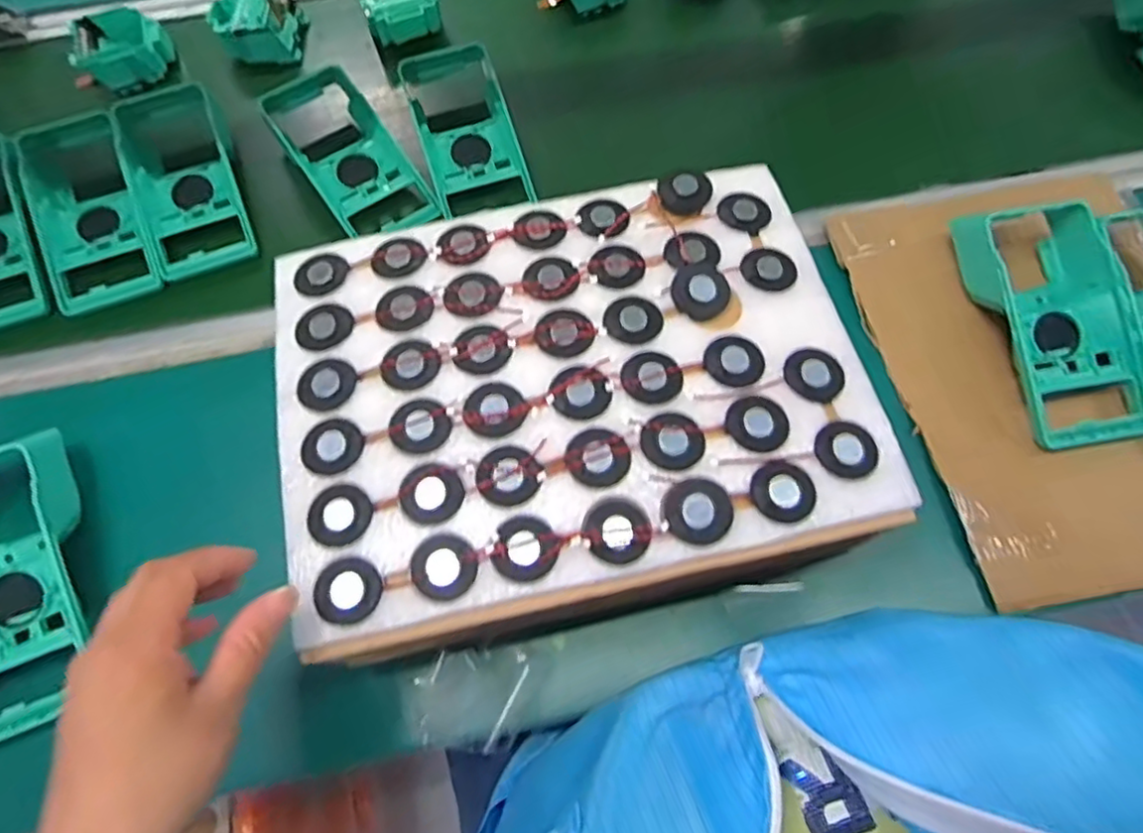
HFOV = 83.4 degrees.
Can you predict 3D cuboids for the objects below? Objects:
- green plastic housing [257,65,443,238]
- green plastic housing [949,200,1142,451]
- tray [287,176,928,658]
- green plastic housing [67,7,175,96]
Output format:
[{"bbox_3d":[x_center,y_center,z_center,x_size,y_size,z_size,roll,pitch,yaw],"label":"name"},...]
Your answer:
[{"bbox_3d":[-0.198,-0.229,0.564,0.084,0.053,0.190,-32,69,-17],"label":"green plastic housing"},{"bbox_3d":[0.346,-0.074,0.455,0.086,0.047,0.182,-10,64,-7],"label":"green plastic housing"},{"bbox_3d":[0.001,-0.024,0.367,0.317,0.028,0.250,-11,64,-7],"label":"tray"},{"bbox_3d":[-0.448,-0.368,0.640,0.084,0.041,0.073,-17,65,-10],"label":"green plastic housing"}]

